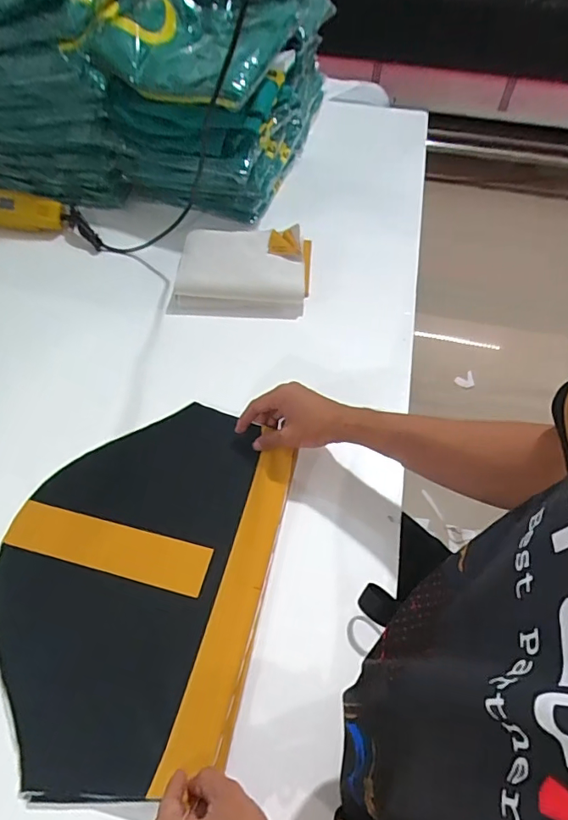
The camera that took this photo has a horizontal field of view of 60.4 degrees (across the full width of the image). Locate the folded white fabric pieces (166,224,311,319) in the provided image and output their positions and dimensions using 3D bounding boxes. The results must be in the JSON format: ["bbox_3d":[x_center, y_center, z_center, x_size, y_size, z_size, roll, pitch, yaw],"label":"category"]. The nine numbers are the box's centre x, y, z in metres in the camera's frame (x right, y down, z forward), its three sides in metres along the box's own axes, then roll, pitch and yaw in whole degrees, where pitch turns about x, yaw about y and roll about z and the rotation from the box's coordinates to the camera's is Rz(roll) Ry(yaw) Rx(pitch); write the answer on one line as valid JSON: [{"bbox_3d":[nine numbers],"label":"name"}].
[{"bbox_3d":[-0.069,-0.236,0.819,0.220,0.057,0.170,4,55,1],"label":"folded white fabric pieces"}]

